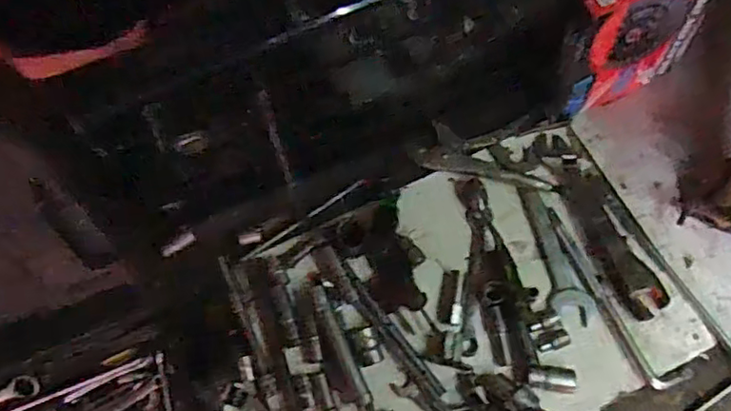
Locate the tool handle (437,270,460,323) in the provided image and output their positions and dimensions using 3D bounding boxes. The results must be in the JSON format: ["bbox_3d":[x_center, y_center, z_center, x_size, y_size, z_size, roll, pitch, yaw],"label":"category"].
[{"bbox_3d":[0.105,0.115,0.780,0.021,0.007,0.068,11,71,1],"label":"tool handle"}]

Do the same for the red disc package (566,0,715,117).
[{"bbox_3d":[0.355,-0.215,0.781,0.186,0.213,0.022,-21,55,-6],"label":"red disc package"}]

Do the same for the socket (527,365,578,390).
[{"bbox_3d":[0.225,0.208,0.738,0.058,0.018,0.023,6,71,-1],"label":"socket"}]

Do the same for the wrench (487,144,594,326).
[{"bbox_3d":[0.233,0.031,0.812,0.047,0.012,0.258,-16,73,-8],"label":"wrench"}]

